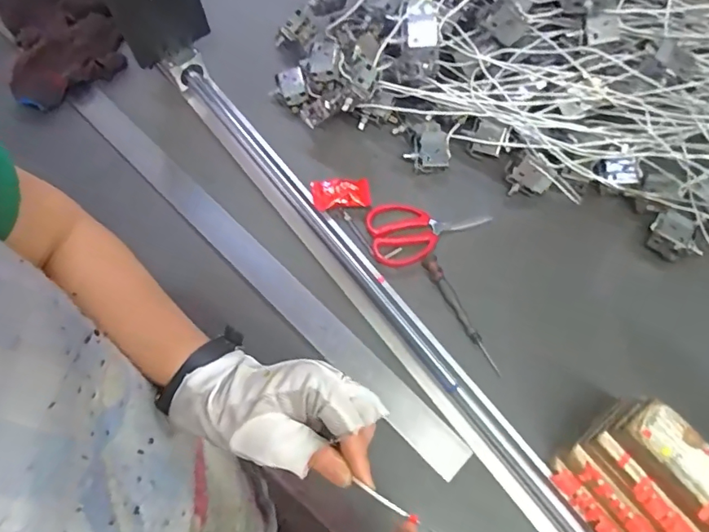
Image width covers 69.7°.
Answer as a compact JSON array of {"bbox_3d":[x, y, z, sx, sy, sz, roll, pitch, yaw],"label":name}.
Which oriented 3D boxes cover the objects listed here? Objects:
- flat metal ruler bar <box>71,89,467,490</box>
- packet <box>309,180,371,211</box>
[{"bbox_3d":[-0.123,-0.013,0.570,0.622,0.009,0.036,42,74,18],"label":"flat metal ruler bar"},{"bbox_3d":[-0.017,-0.084,0.595,0.066,0.019,0.041,-7,66,-1],"label":"packet"}]

